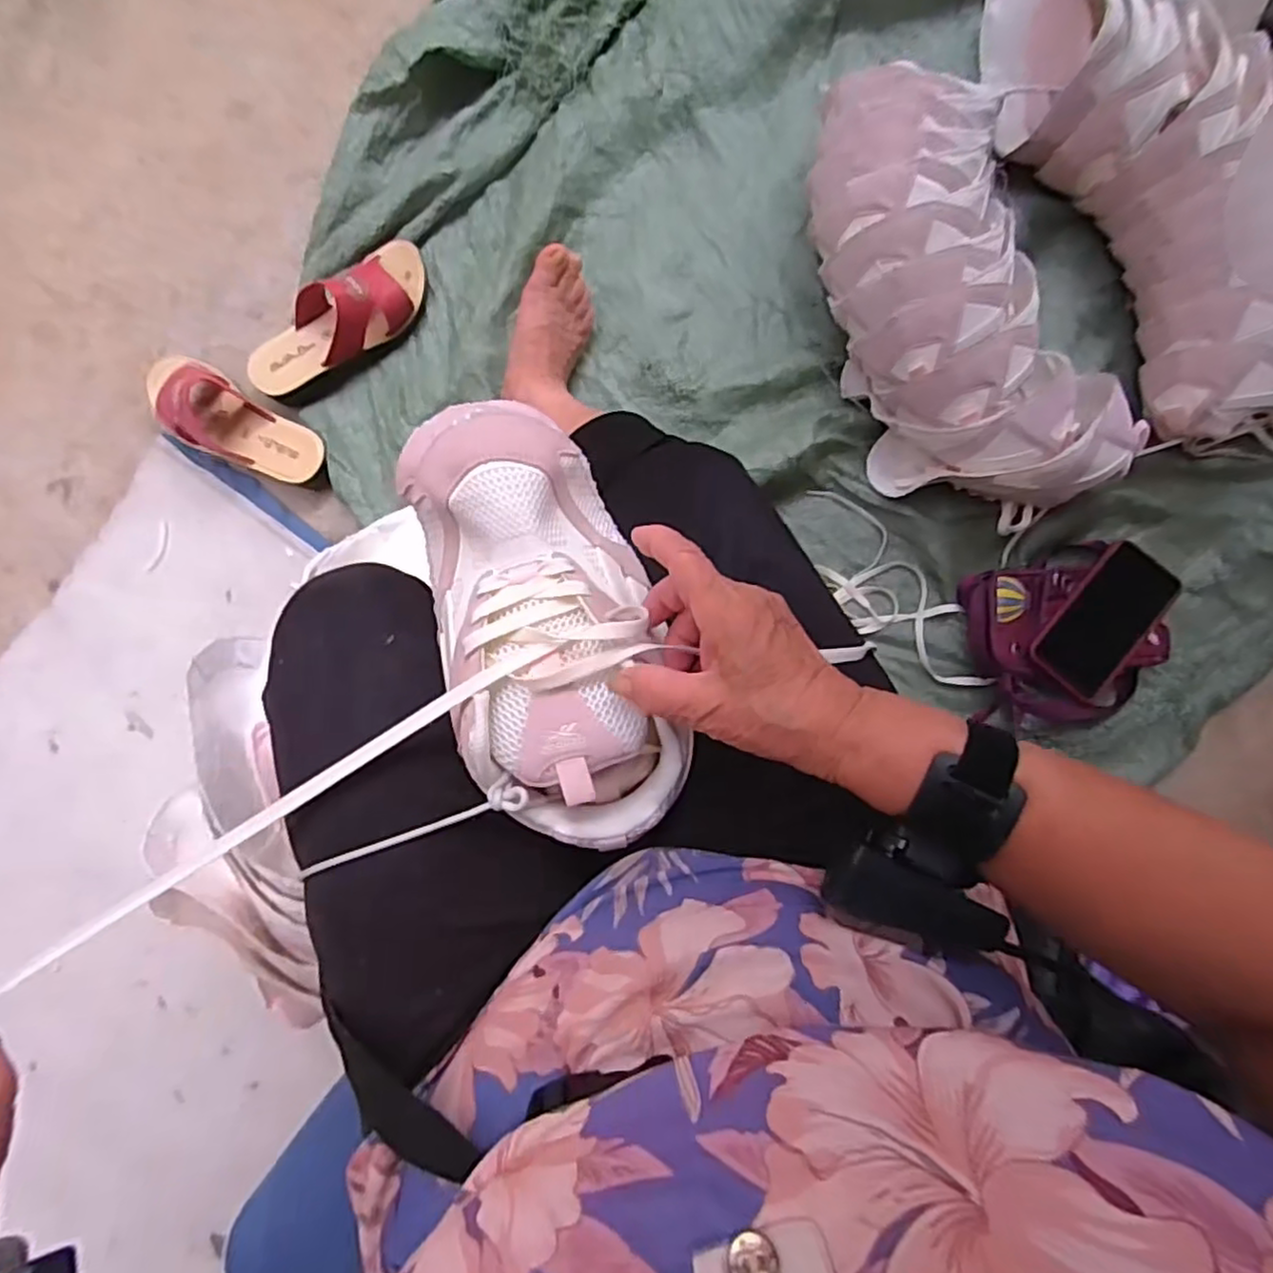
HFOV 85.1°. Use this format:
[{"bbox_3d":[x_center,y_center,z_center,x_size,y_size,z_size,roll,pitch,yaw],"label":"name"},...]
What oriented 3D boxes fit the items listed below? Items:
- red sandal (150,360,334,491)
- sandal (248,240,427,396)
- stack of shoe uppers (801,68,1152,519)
[{"bbox_3d":[-0.444,-0.230,0.755,0.225,0.059,0.084,32,88,4],"label":"red sandal"},{"bbox_3d":[-0.327,-0.349,0.753,0.219,0.064,0.089,-34,85,-1],"label":"sandal"},{"bbox_3d":[0.298,-0.320,0.685,0.199,0.152,0.439,-27,85,0],"label":"stack of shoe uppers"}]

